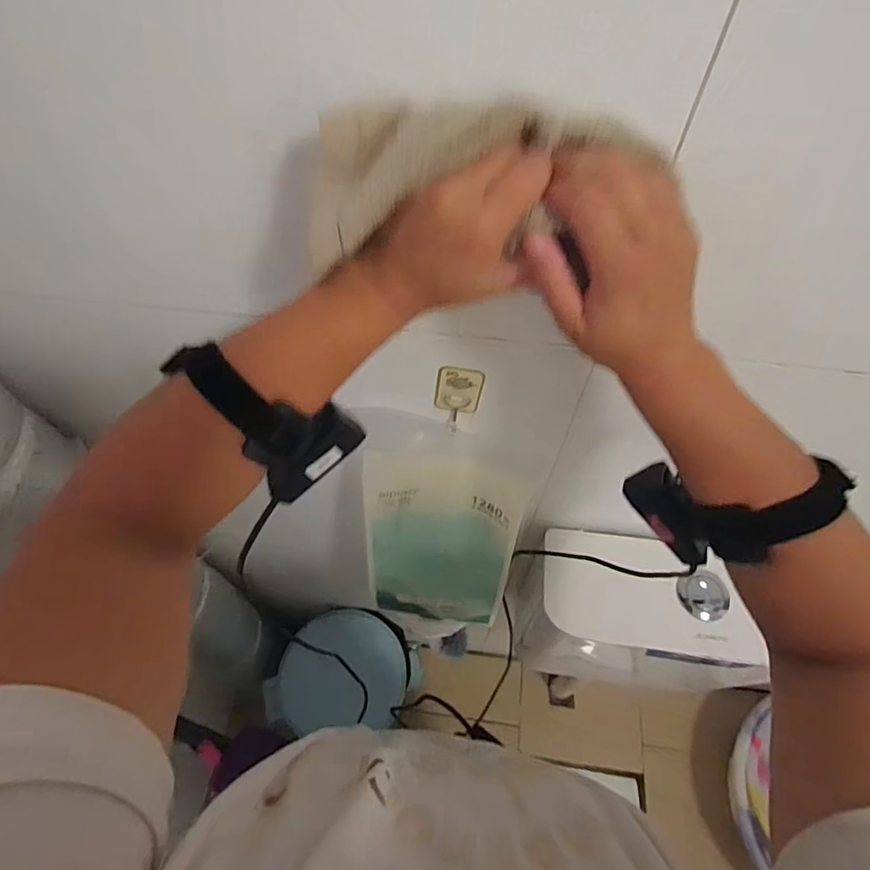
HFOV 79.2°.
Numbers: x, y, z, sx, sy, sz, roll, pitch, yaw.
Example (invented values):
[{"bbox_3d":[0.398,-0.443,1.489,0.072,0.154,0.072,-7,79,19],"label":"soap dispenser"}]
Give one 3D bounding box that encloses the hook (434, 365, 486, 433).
[{"bbox_3d":[0.020,-0.030,0.453,0.039,0.073,0.014,7,58,4],"label":"hook"}]

